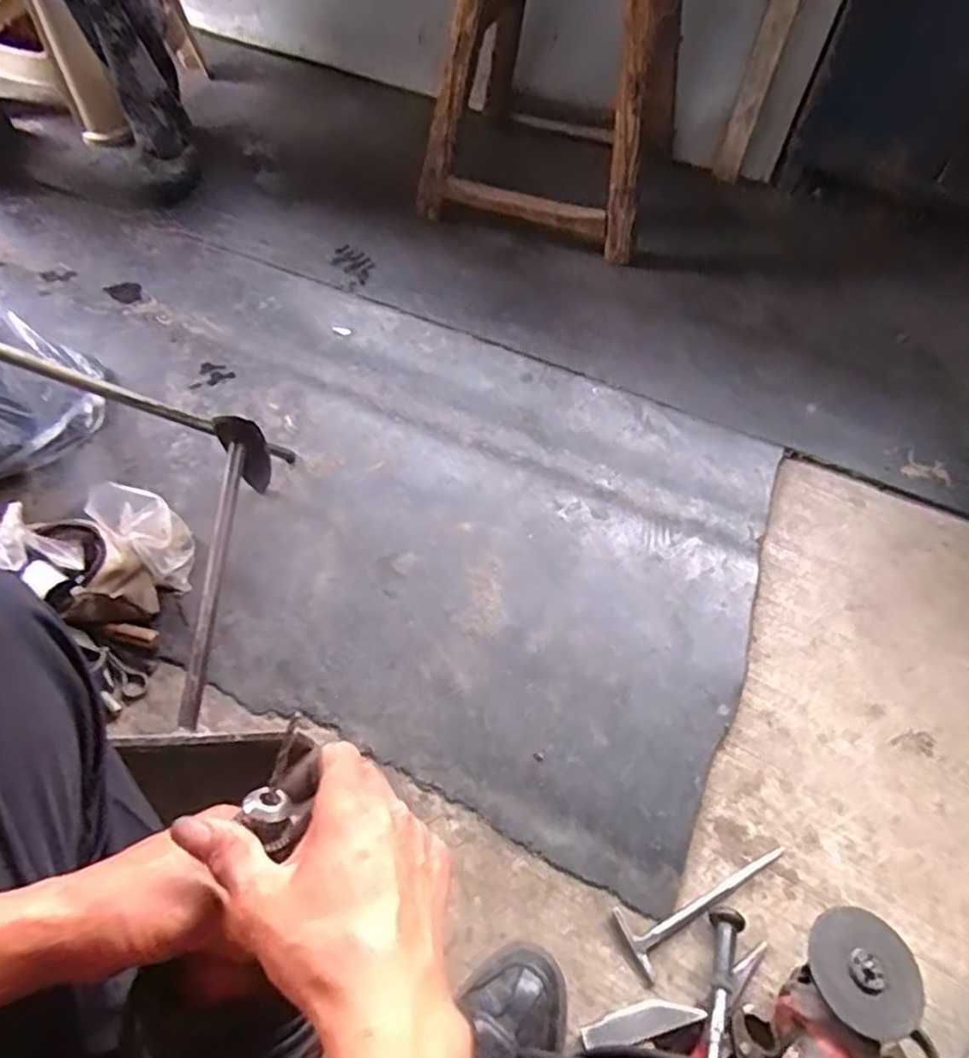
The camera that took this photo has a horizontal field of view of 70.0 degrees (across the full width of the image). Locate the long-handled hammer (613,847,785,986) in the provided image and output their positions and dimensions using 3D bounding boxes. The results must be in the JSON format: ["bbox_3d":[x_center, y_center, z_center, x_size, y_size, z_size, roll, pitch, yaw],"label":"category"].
[{"bbox_3d":[0.225,0.373,0.690,0.184,0.013,0.063,-22,62,-13],"label":"long-handled hammer"}]

